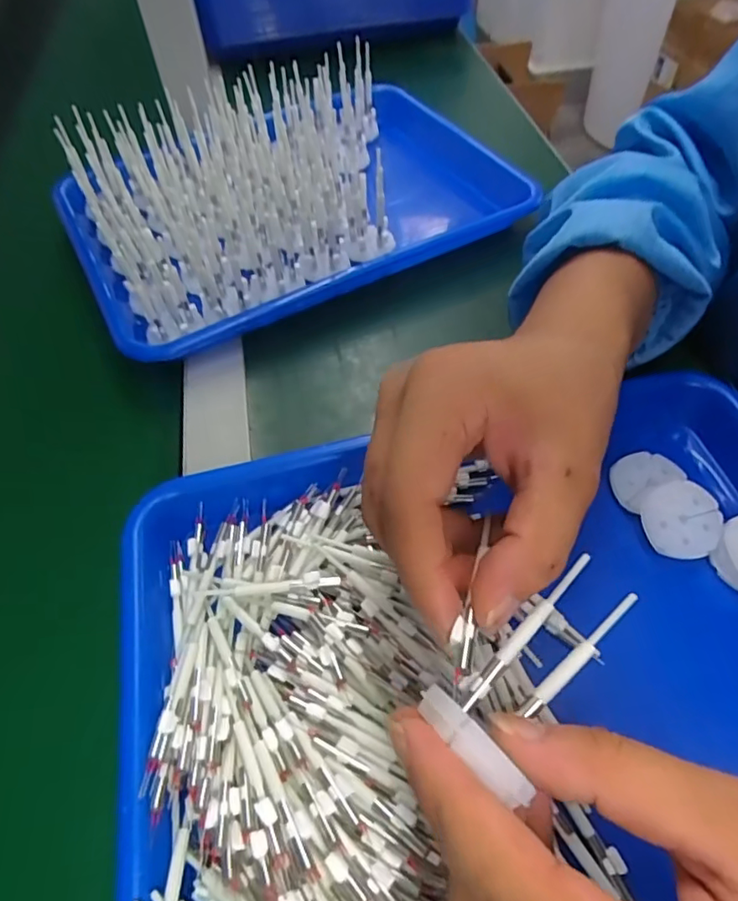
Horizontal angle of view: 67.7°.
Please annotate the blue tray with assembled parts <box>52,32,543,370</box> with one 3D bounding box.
[{"bbox_3d":[-0.054,-0.208,0.426,0.340,0.078,0.232,-26,58,-15],"label":"blue tray with assembled parts"}]

